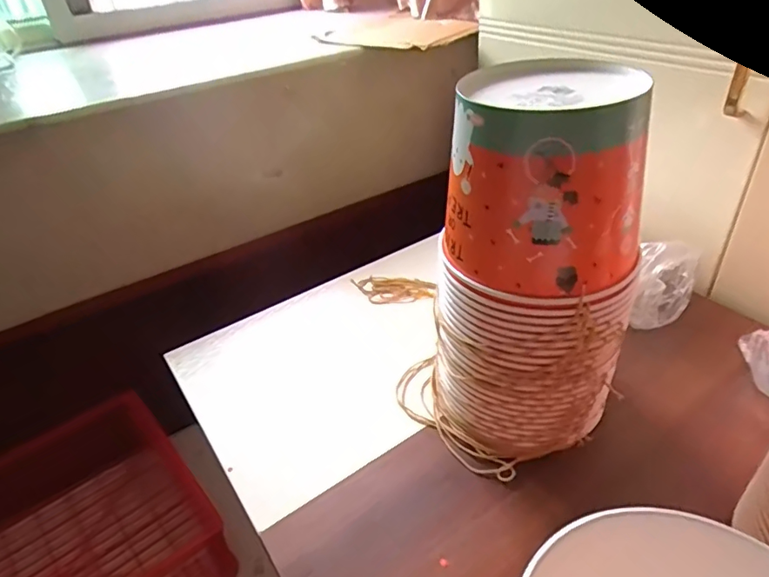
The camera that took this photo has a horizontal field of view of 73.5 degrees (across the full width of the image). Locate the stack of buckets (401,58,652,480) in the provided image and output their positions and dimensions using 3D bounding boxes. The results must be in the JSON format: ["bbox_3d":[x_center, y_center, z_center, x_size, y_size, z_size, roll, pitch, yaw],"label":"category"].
[{"bbox_3d":[0.119,-0.011,0.443,0.170,0.300,0.177,16,41,28],"label":"stack of buckets"}]

